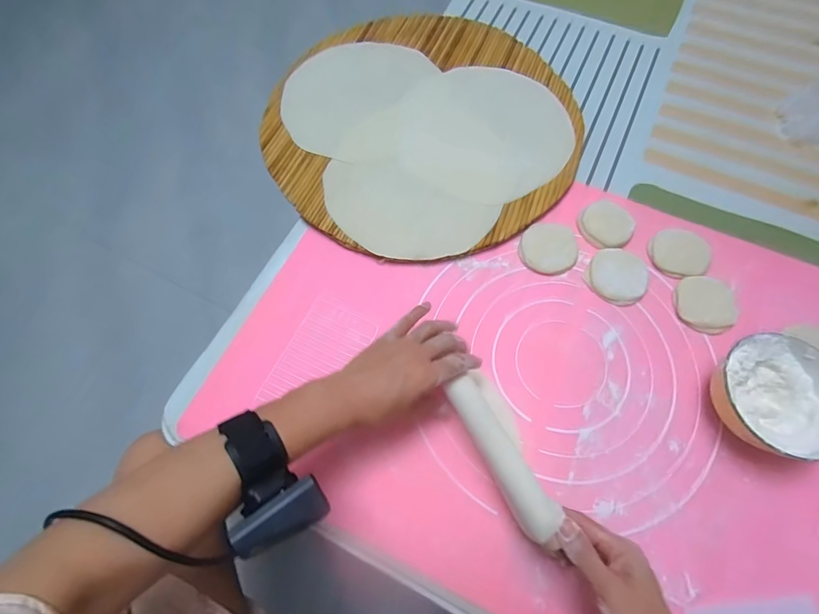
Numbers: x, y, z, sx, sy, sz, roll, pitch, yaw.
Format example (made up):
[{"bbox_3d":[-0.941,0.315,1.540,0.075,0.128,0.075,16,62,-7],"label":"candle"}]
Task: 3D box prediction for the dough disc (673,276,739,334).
[{"bbox_3d":[0.346,-0.003,0.482,0.060,0.017,0.071,-14,69,-4],"label":"dough disc"}]

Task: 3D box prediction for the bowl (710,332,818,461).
[{"bbox_3d":[0.359,0.093,0.417,0.112,0.068,0.118,-1,68,2],"label":"bowl"}]

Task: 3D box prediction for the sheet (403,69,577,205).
[{"bbox_3d":[0.113,-0.252,0.586,0.222,0.009,0.235,21,70,10],"label":"sheet"}]

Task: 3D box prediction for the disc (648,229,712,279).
[{"bbox_3d":[0.337,-0.067,0.512,0.071,0.009,0.065,-1,68,2],"label":"disc"}]

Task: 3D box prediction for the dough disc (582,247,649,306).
[{"bbox_3d":[0.251,-0.036,0.494,0.068,0.020,0.060,31,73,13],"label":"dough disc"}]

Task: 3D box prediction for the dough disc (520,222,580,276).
[{"bbox_3d":[0.176,-0.075,0.518,0.069,0.007,0.071,-1,68,2],"label":"dough disc"}]

